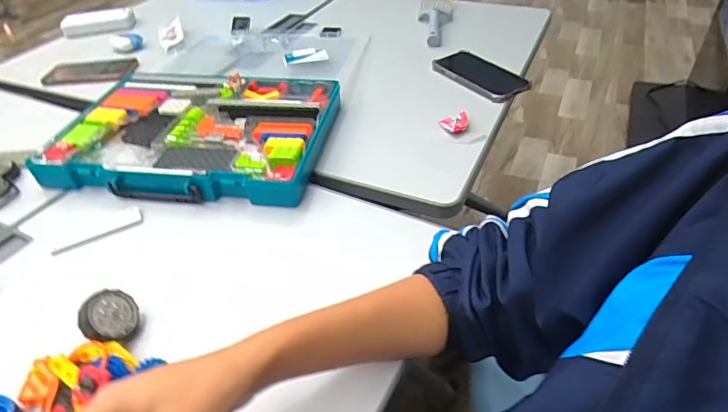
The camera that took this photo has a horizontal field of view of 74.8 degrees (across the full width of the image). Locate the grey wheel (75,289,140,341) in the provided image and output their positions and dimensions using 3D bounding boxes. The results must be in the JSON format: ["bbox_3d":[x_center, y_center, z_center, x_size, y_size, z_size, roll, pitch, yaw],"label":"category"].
[{"bbox_3d":[-0.233,0.100,0.435,0.047,0.011,0.047,28,43,-29],"label":"grey wheel"}]

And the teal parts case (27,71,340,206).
[{"bbox_3d":[-0.232,-0.106,0.675,0.362,0.052,0.261,3,41,8],"label":"teal parts case"}]

